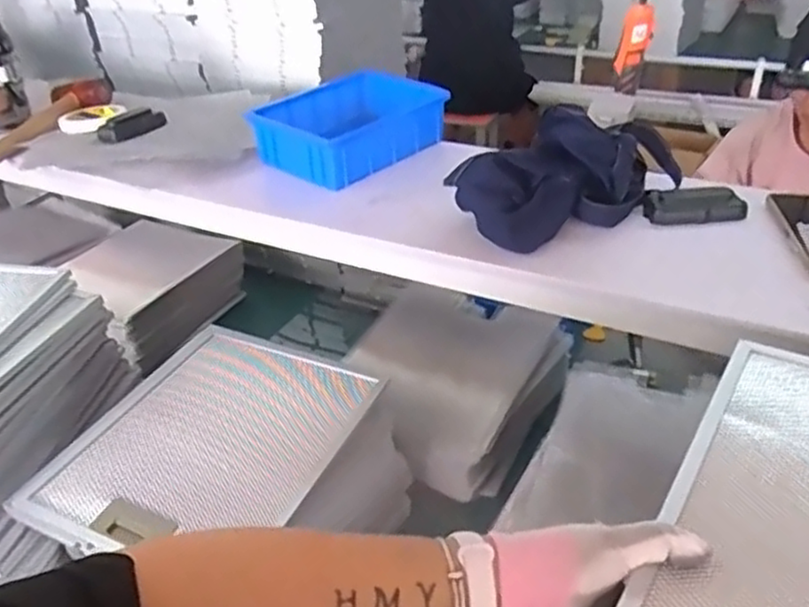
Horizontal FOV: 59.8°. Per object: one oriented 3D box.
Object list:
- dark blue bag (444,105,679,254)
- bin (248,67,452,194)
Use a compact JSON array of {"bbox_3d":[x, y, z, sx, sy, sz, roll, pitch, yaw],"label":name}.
[{"bbox_3d":[0.188,-0.156,0.809,0.284,0.106,0.115,-17,37,-19],"label":"dark blue bag"},{"bbox_3d":[-0.080,-0.257,1.000,0.247,0.086,0.183,-26,40,-29],"label":"bin"}]

